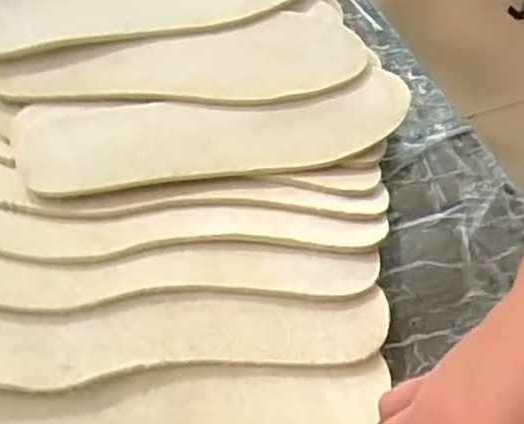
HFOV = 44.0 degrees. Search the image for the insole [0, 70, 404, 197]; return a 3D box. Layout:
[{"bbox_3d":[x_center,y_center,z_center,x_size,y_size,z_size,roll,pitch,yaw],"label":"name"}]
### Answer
[{"bbox_3d":[-0.026,-0.056,0.436,0.268,0.020,0.081,-10,52,-7],"label":"insole"}]

